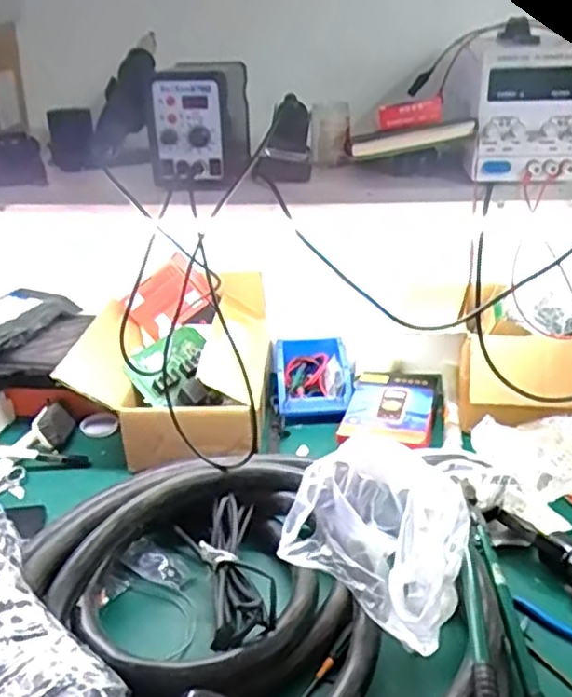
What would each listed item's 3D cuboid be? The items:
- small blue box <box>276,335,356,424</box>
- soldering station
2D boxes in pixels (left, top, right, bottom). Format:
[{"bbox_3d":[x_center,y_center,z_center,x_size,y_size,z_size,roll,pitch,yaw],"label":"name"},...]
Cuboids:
[{"bbox_3d":[0.047,0.049,1.206,0.136,0.064,0.197,-1,27,2],"label":"small blue box"},{"bbox_3d":[-0.111,-0.287,0.870,0.099,0.134,0.149,2,27,9],"label":"soldering station"}]

